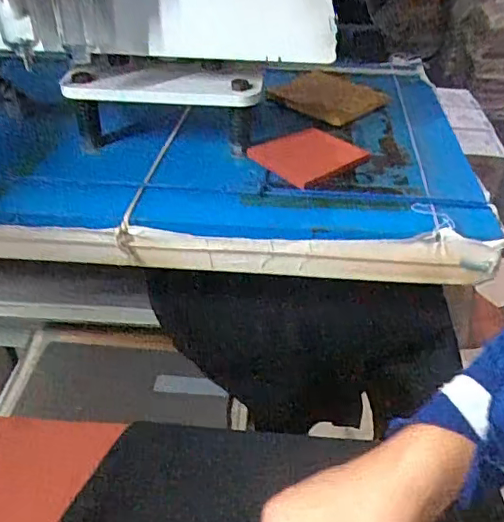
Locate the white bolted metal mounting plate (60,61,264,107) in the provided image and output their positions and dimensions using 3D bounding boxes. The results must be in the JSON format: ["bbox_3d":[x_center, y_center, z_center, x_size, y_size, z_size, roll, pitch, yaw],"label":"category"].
[{"bbox_3d":[-0.082,-0.160,0.502,0.177,0.013,0.039,1,73,2],"label":"white bolted metal mounting plate"}]

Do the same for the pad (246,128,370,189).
[{"bbox_3d":[0.055,-0.105,0.533,0.090,0.011,0.072,-27,45,-30],"label":"pad"}]

